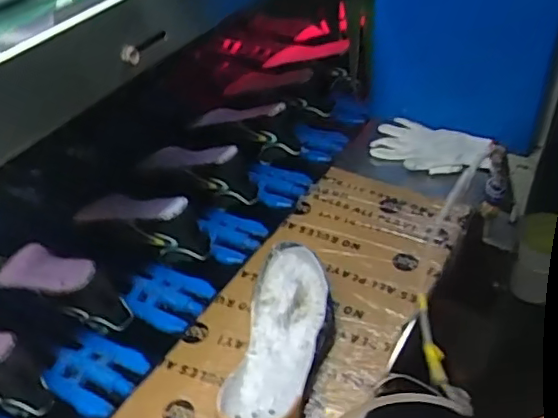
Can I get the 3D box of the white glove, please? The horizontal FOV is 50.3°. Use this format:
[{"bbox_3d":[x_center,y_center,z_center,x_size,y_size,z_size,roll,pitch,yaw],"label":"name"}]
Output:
[{"bbox_3d":[0.252,-0.101,0.973,0.195,0.033,0.128,20,46,26],"label":"white glove"}]

